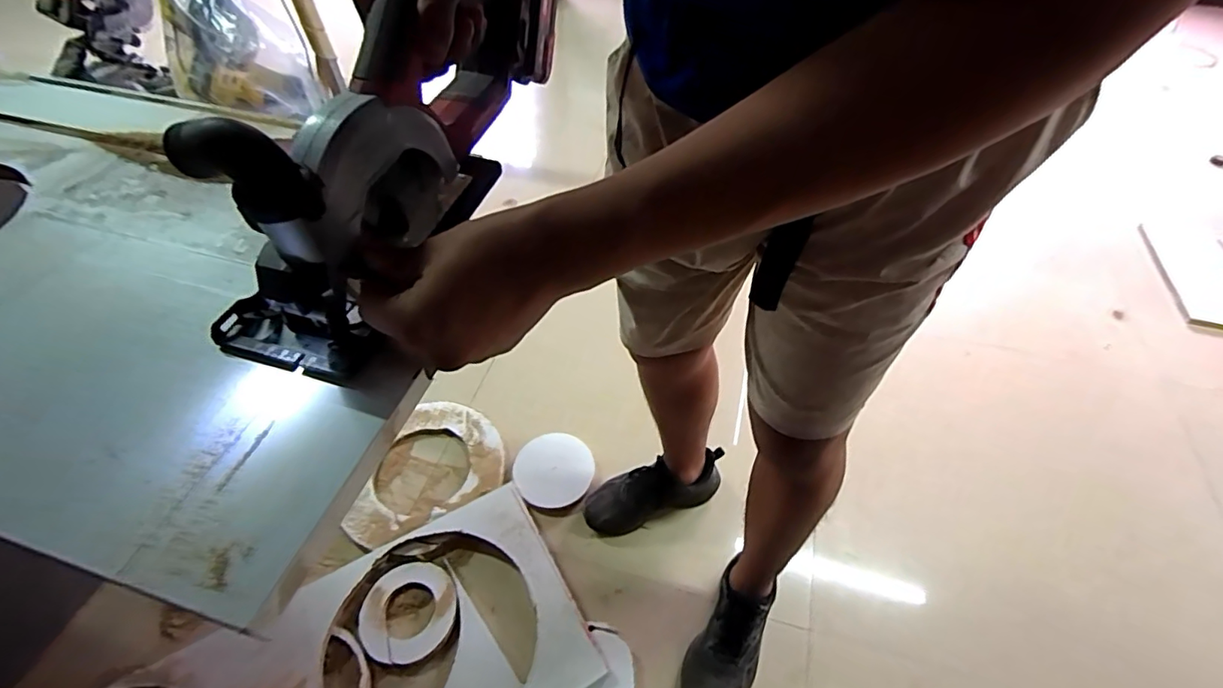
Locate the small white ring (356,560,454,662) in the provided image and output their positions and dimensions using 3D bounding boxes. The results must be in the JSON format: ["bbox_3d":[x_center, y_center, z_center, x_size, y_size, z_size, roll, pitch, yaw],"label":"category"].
[{"bbox_3d":[-0.361,0.474,0.947,0.162,0.017,0.158,0,50,0],"label":"small white ring"}]

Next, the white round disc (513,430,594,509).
[{"bbox_3d":[-0.125,0.258,1.104,0.158,0.019,0.157,0,50,0],"label":"white round disc"}]

